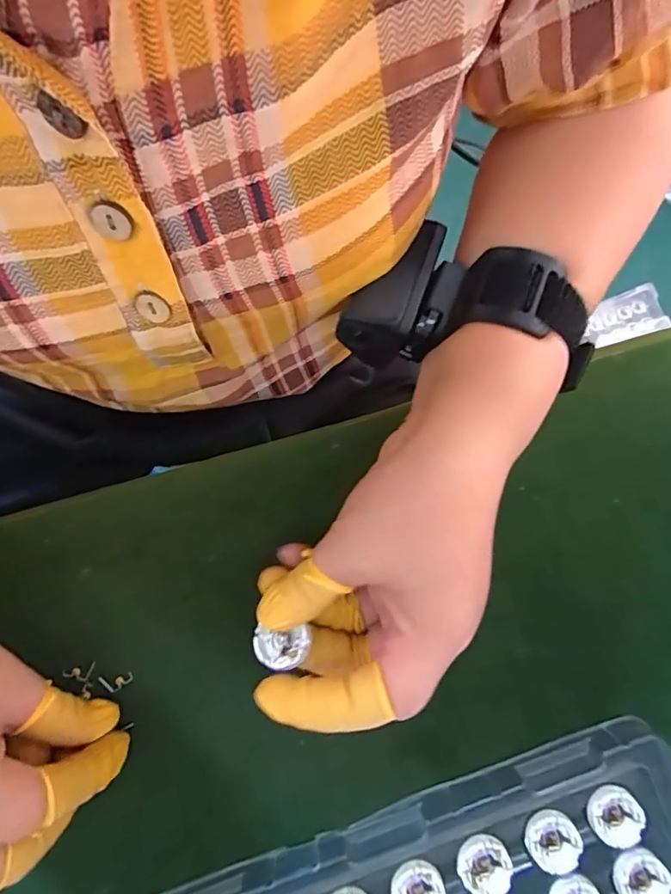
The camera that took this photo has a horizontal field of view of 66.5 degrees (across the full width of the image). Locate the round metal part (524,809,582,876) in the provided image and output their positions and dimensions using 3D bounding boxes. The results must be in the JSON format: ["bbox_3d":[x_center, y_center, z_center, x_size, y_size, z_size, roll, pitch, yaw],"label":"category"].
[{"bbox_3d":[0.096,0.175,0.226,0.025,0.004,0.023,0,82,-2],"label":"round metal part"}]

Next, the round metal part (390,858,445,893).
[{"bbox_3d":[0.036,0.194,0.222,0.023,0.004,0.024,-20,84,-5],"label":"round metal part"}]

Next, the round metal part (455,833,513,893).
[{"bbox_3d":[0.065,0.184,0.223,0.023,0.004,0.024,0,82,-2],"label":"round metal part"}]

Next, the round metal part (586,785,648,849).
[{"bbox_3d":[0.125,0.166,0.229,0.023,0.004,0.026,-22,84,-5],"label":"round metal part"}]

